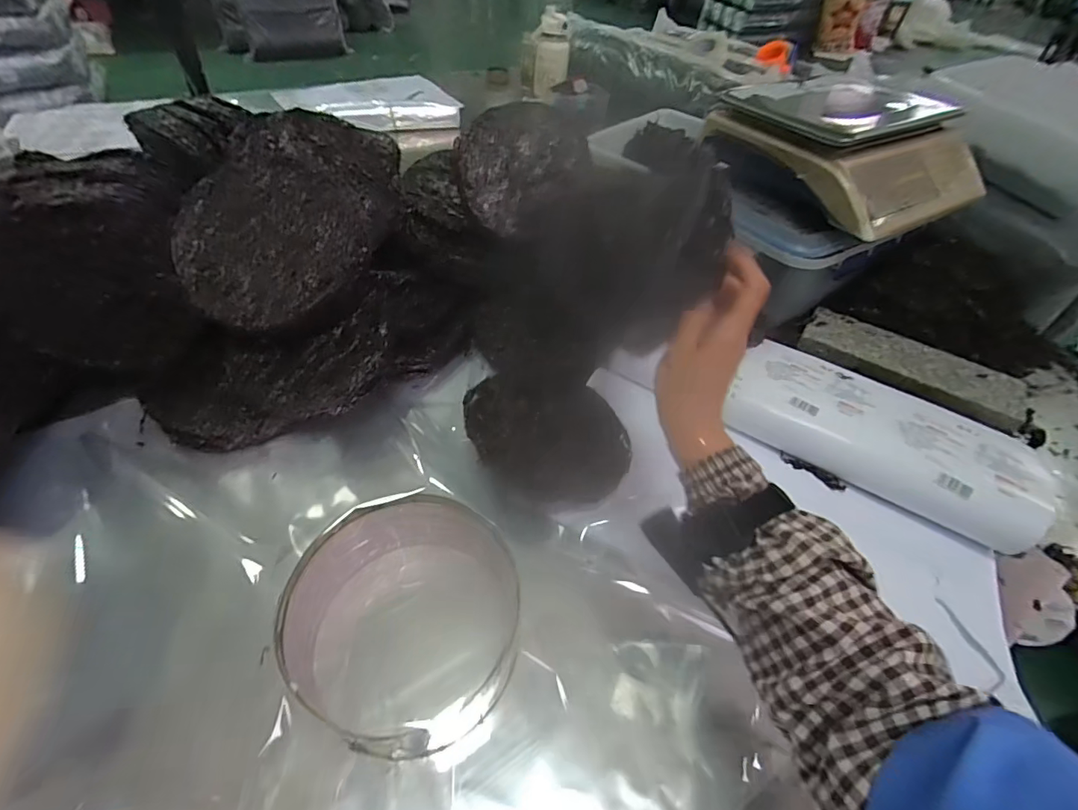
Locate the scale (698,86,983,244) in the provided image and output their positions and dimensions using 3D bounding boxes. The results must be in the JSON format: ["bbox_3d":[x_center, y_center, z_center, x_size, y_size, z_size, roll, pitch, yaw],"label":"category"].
[{"bbox_3d":[0.493,-0.421,0.783,0.325,0.107,0.325,-26,55,-24],"label":"scale"}]

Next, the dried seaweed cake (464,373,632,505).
[{"bbox_3d":[0.010,0.031,0.592,0.193,0.021,0.185,2,52,-19],"label":"dried seaweed cake"}]

